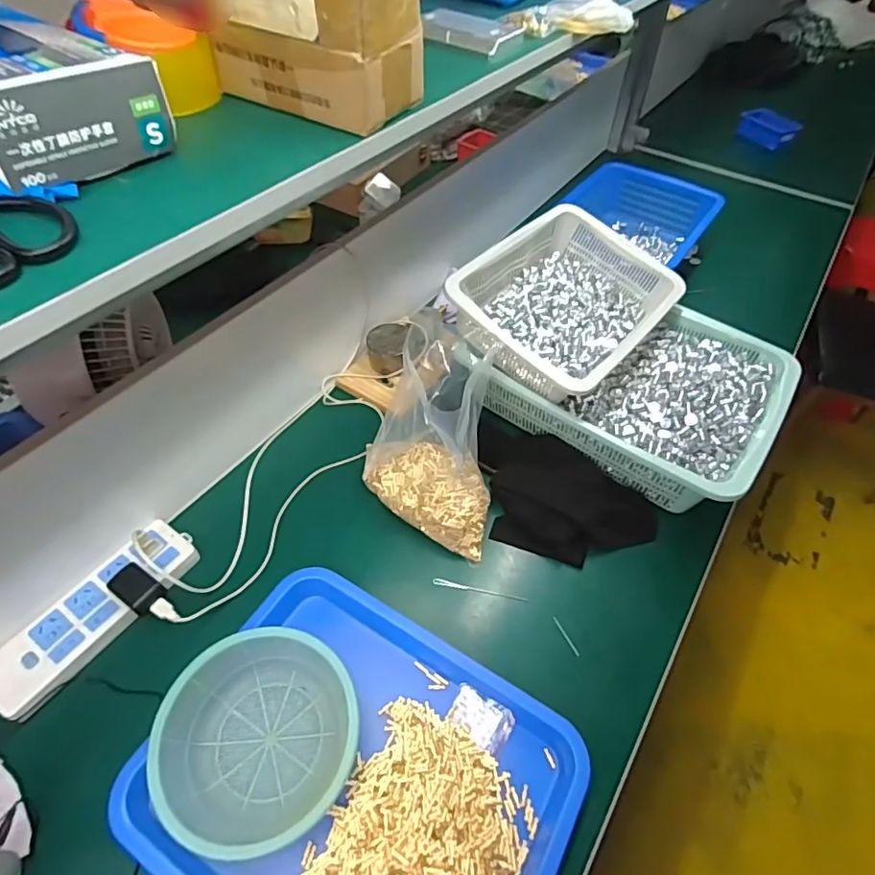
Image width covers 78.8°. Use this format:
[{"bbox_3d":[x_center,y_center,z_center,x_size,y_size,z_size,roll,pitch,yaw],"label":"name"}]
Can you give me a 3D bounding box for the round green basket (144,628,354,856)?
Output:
[{"bbox_3d":[-0.173,0.292,0.528,0.183,0.061,0.181,1,51,-1],"label":"round green basket"}]

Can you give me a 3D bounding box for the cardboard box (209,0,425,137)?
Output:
[{"bbox_3d":[-0.111,-0.352,0.460,0.174,0.107,0.093,24,54,16],"label":"cardboard box"}]

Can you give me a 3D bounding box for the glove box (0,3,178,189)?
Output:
[{"bbox_3d":[-0.324,-0.264,0.403,0.205,0.065,0.128,32,57,22],"label":"glove box"}]

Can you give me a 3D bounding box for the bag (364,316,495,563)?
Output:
[{"bbox_3d":[-0.013,0.008,0.705,0.163,0.161,0.244,3,51,0],"label":"bag"}]

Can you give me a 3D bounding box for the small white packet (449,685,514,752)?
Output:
[{"bbox_3d":[0.046,0.297,0.567,0.064,0.009,0.042,30,56,21],"label":"small white packet"}]

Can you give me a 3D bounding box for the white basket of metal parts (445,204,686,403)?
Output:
[{"bbox_3d":[0.191,-0.203,0.783,0.243,0.103,0.349,31,56,21],"label":"white basket of metal parts"}]

